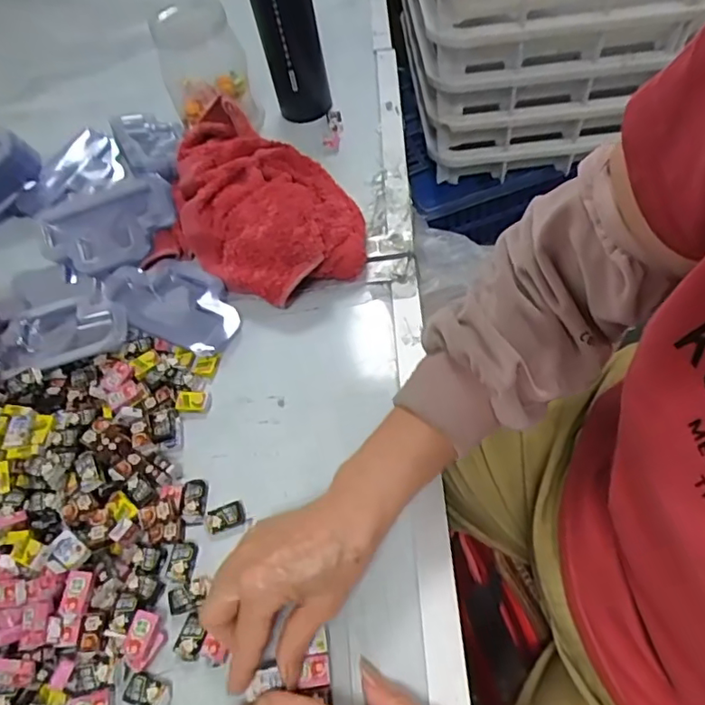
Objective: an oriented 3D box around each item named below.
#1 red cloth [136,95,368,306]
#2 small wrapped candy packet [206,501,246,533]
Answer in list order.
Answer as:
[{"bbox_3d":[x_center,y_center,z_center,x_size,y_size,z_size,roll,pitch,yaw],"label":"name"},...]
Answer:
[{"bbox_3d":[-0.089,-0.153,0.554,0.233,0.049,0.203,16,61,20],"label":"red cloth"},{"bbox_3d":[-0.094,0.122,0.414,0.028,0.005,0.018,-23,55,-5],"label":"small wrapped candy packet"}]

